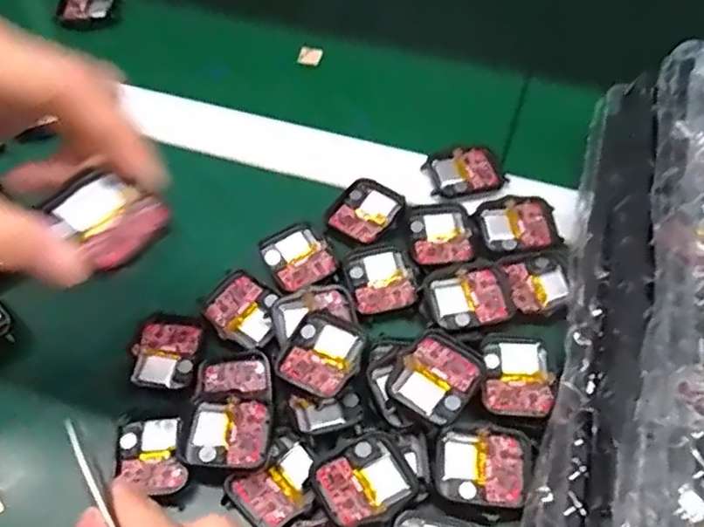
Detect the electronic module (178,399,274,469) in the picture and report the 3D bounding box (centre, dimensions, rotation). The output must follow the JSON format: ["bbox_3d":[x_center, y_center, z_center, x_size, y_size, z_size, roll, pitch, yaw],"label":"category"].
[{"bbox_3d":[-0.058,0.079,0.321,0.040,0.004,0.034,3,55,4],"label":"electronic module"}]

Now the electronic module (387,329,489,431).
[{"bbox_3d":[0.041,0.054,0.323,0.036,0.006,0.041,30,61,21],"label":"electronic module"}]

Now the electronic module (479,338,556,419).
[{"bbox_3d":[0.080,0.054,0.331,0.033,0.007,0.038,3,55,4],"label":"electronic module"}]

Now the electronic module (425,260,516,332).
[{"bbox_3d":[0.063,0.018,0.357,0.043,0.006,0.039,-16,56,-10],"label":"electronic module"}]

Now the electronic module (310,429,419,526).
[{"bbox_3d":[0.006,0.097,0.306,0.042,0.009,0.038,-30,59,-18],"label":"electronic module"}]

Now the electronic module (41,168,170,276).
[{"bbox_3d":[-0.089,-0.017,0.252,0.040,0.006,0.032,33,62,22],"label":"electronic module"}]

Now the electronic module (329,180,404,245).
[{"bbox_3d":[0.010,-0.031,0.402,0.034,0.004,0.042,27,60,19],"label":"electronic module"}]

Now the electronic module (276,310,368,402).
[{"bbox_3d":[-0.014,0.045,0.344,0.037,0.011,0.042,23,59,17],"label":"electronic module"}]

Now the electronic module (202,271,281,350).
[{"bbox_3d":[-0.057,0.025,0.364,0.041,0.011,0.035,36,63,24],"label":"electronic module"}]

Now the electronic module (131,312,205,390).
[{"bbox_3d":[-0.096,0.045,0.356,0.033,0.008,0.038,6,55,6],"label":"electronic module"}]

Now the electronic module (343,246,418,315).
[{"bbox_3d":[0.015,0.010,0.375,0.035,0.005,0.039,-11,55,-6],"label":"electronic module"}]

